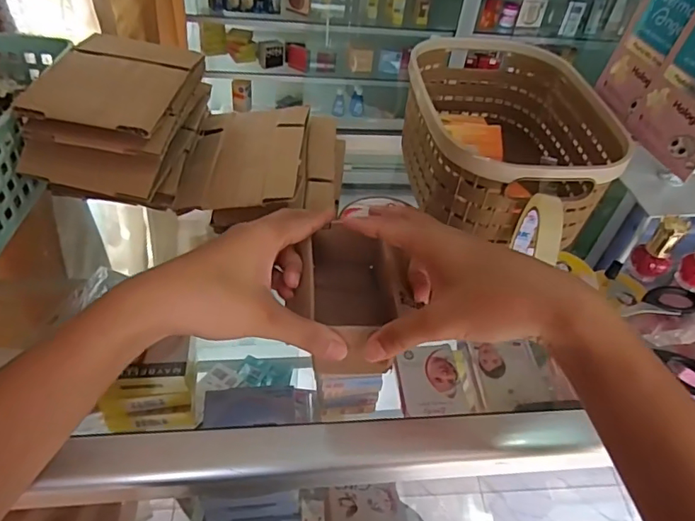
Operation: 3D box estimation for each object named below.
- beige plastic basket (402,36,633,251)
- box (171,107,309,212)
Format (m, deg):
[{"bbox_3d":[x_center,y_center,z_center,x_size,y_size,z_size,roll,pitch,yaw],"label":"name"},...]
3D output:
[{"bbox_3d":[0.139,-0.118,0.481,0.160,0.094,0.235,2,46,-6],"label":"beige plastic basket"},{"bbox_3d":[-0.088,-0.093,0.442,0.098,0.017,0.129,6,45,-2],"label":"box"}]

